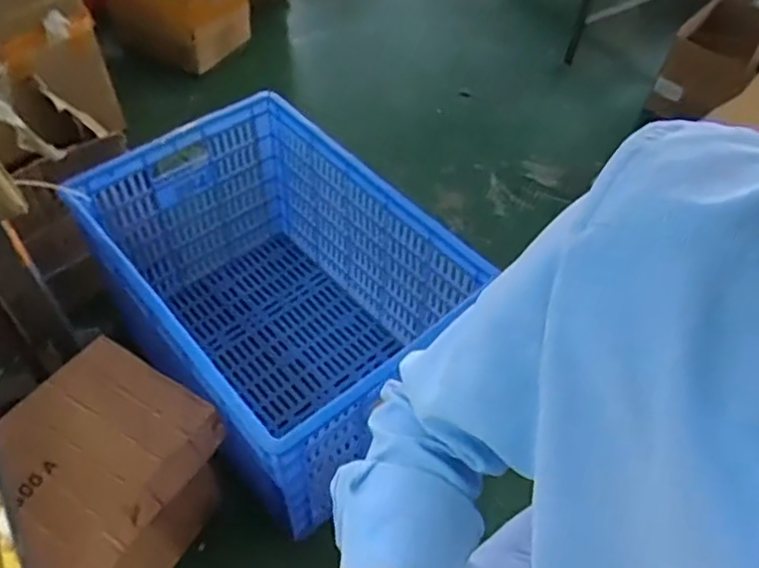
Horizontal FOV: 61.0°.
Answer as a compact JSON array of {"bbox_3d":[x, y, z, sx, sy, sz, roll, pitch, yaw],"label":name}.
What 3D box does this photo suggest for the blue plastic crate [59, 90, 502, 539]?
[{"bbox_3d":[-0.185,0.039,1.255,0.474,0.429,0.634,-35,61,-27],"label":"blue plastic crate"}]

